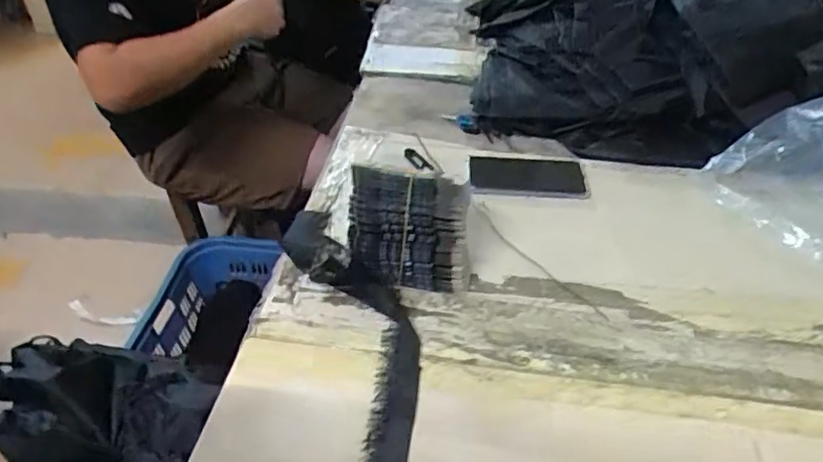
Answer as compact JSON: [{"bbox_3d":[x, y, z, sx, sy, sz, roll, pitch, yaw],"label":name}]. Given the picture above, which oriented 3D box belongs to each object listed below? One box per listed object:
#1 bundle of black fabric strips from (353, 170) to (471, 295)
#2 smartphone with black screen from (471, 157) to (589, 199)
[{"bbox_3d":[-0.002,-0.007,0.629,0.128,0.109,0.090,6,41,6],"label":"bundle of black fabric strips"},{"bbox_3d":[0.157,-0.077,0.800,0.154,0.008,0.091,3,41,2],"label":"smartphone with black screen"}]

